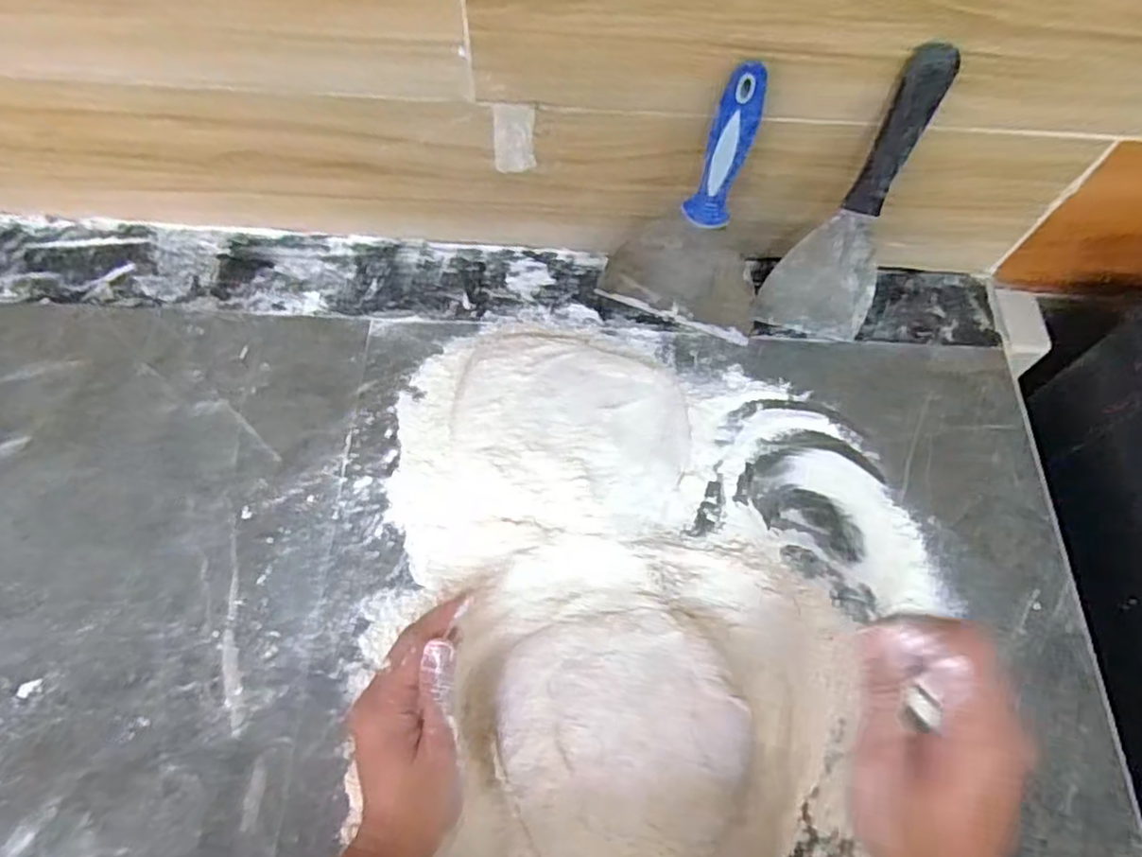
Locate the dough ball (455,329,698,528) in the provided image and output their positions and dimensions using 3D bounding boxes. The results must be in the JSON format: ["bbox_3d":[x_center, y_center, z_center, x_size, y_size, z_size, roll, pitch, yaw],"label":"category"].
[{"bbox_3d":[0.000,-0.005,0.569,0.195,0.043,0.172,11,64,3],"label":"dough ball"}]

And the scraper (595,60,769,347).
[{"bbox_3d":[0.110,-0.179,0.565,0.139,0.224,0.024,19,52,5],"label":"scraper"}]

